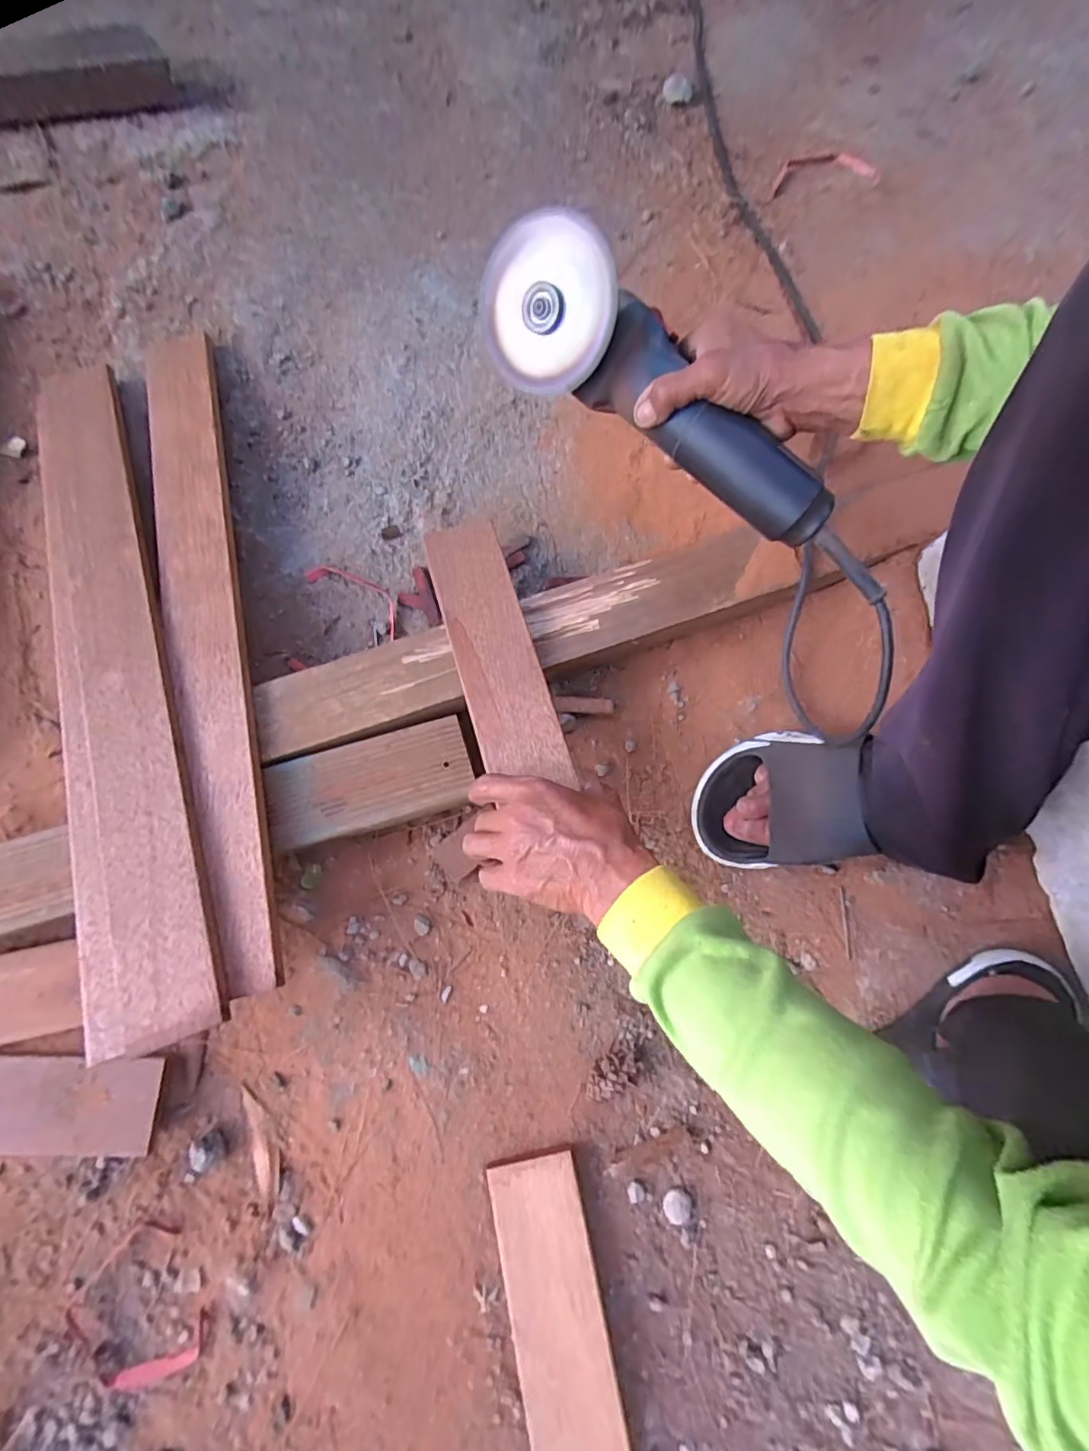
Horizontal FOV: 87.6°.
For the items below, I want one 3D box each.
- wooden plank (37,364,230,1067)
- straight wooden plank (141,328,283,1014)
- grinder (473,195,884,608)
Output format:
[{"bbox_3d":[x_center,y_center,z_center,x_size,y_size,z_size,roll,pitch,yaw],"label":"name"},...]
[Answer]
[{"bbox_3d":[-0.365,-0.073,0.471,0.096,0.016,0.631,-22,71,0],"label":"wooden plank"},{"bbox_3d":[-0.290,-0.110,0.484,0.071,0.013,0.631,-19,72,1],"label":"straight wooden plank"},{"bbox_3d":[0.093,-0.215,0.396,0.323,0.092,0.077,40,79,2],"label":"grinder"}]

